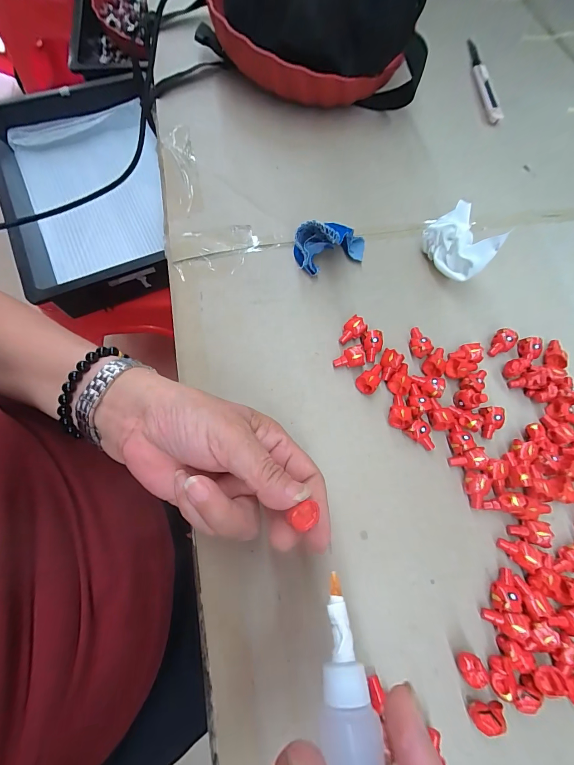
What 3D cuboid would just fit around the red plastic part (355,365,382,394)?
[{"bbox_3d":[0.067,-0.003,0.267,0.026,0.016,0.015,-42,76,-15],"label":"red plastic part"}]

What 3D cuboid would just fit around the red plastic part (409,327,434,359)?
[{"bbox_3d":[0.108,-0.033,0.278,0.015,0.013,0.025,-22,72,-9],"label":"red plastic part"}]

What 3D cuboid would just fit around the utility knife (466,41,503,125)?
[{"bbox_3d":[0.250,-0.396,0.433,0.024,0.010,0.173,2,70,-1],"label":"utility knife"}]

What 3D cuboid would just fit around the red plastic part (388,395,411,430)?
[{"bbox_3d":[0.087,0.022,0.261,0.015,0.015,0.026,17,70,4],"label":"red plastic part"}]

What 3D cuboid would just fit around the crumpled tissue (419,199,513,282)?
[{"bbox_3d":[0.152,-0.120,0.296,0.042,0.053,0.057,-36,75,-13],"label":"crumpled tissue"}]

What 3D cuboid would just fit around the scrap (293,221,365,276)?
[{"bbox_3d":[0.042,-0.122,0.291,0.067,0.045,0.028,-22,72,-9],"label":"scrap"}]

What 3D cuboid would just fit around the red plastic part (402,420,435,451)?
[{"bbox_3d":[0.101,0.041,0.255,0.015,0.016,0.023,-32,74,-12],"label":"red plastic part"}]

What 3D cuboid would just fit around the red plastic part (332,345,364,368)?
[{"bbox_3d":[0.049,-0.020,0.271,0.023,0.015,0.015,-4,70,-3],"label":"red plastic part"}]

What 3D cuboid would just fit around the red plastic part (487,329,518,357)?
[{"bbox_3d":[0.179,-0.033,0.282,0.024,0.013,0.018,-32,74,-12],"label":"red plastic part"}]

